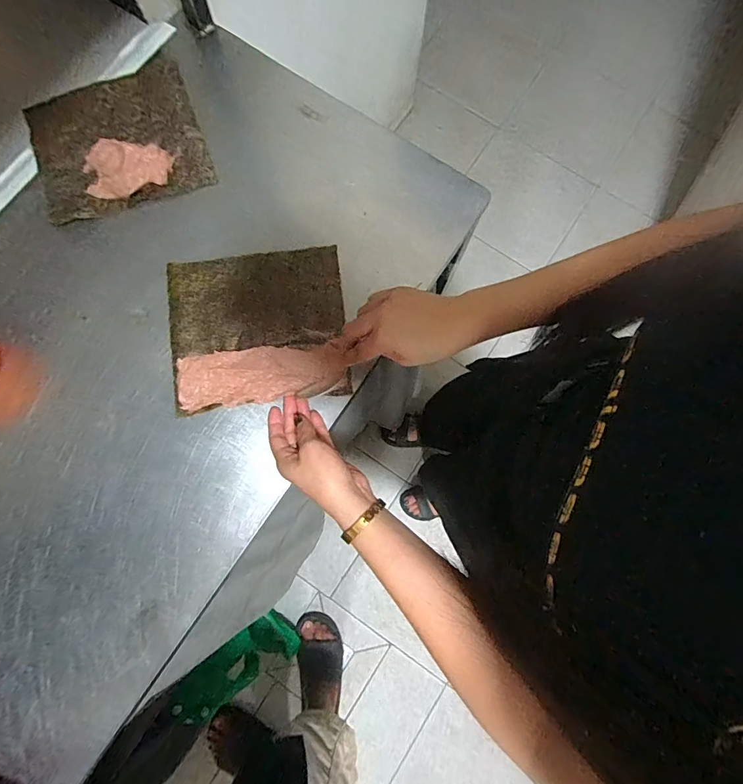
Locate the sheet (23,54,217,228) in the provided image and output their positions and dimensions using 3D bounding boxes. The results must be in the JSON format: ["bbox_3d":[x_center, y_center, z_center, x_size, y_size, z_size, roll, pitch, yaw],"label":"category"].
[{"bbox_3d":[-0.320,-0.320,0.519,0.197,0.034,0.192,-22,80,-5],"label":"sheet"}]

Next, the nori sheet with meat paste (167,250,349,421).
[{"bbox_3d":[-0.132,-0.078,0.489,0.198,0.017,0.183,-7,79,-2],"label":"nori sheet with meat paste"}]

